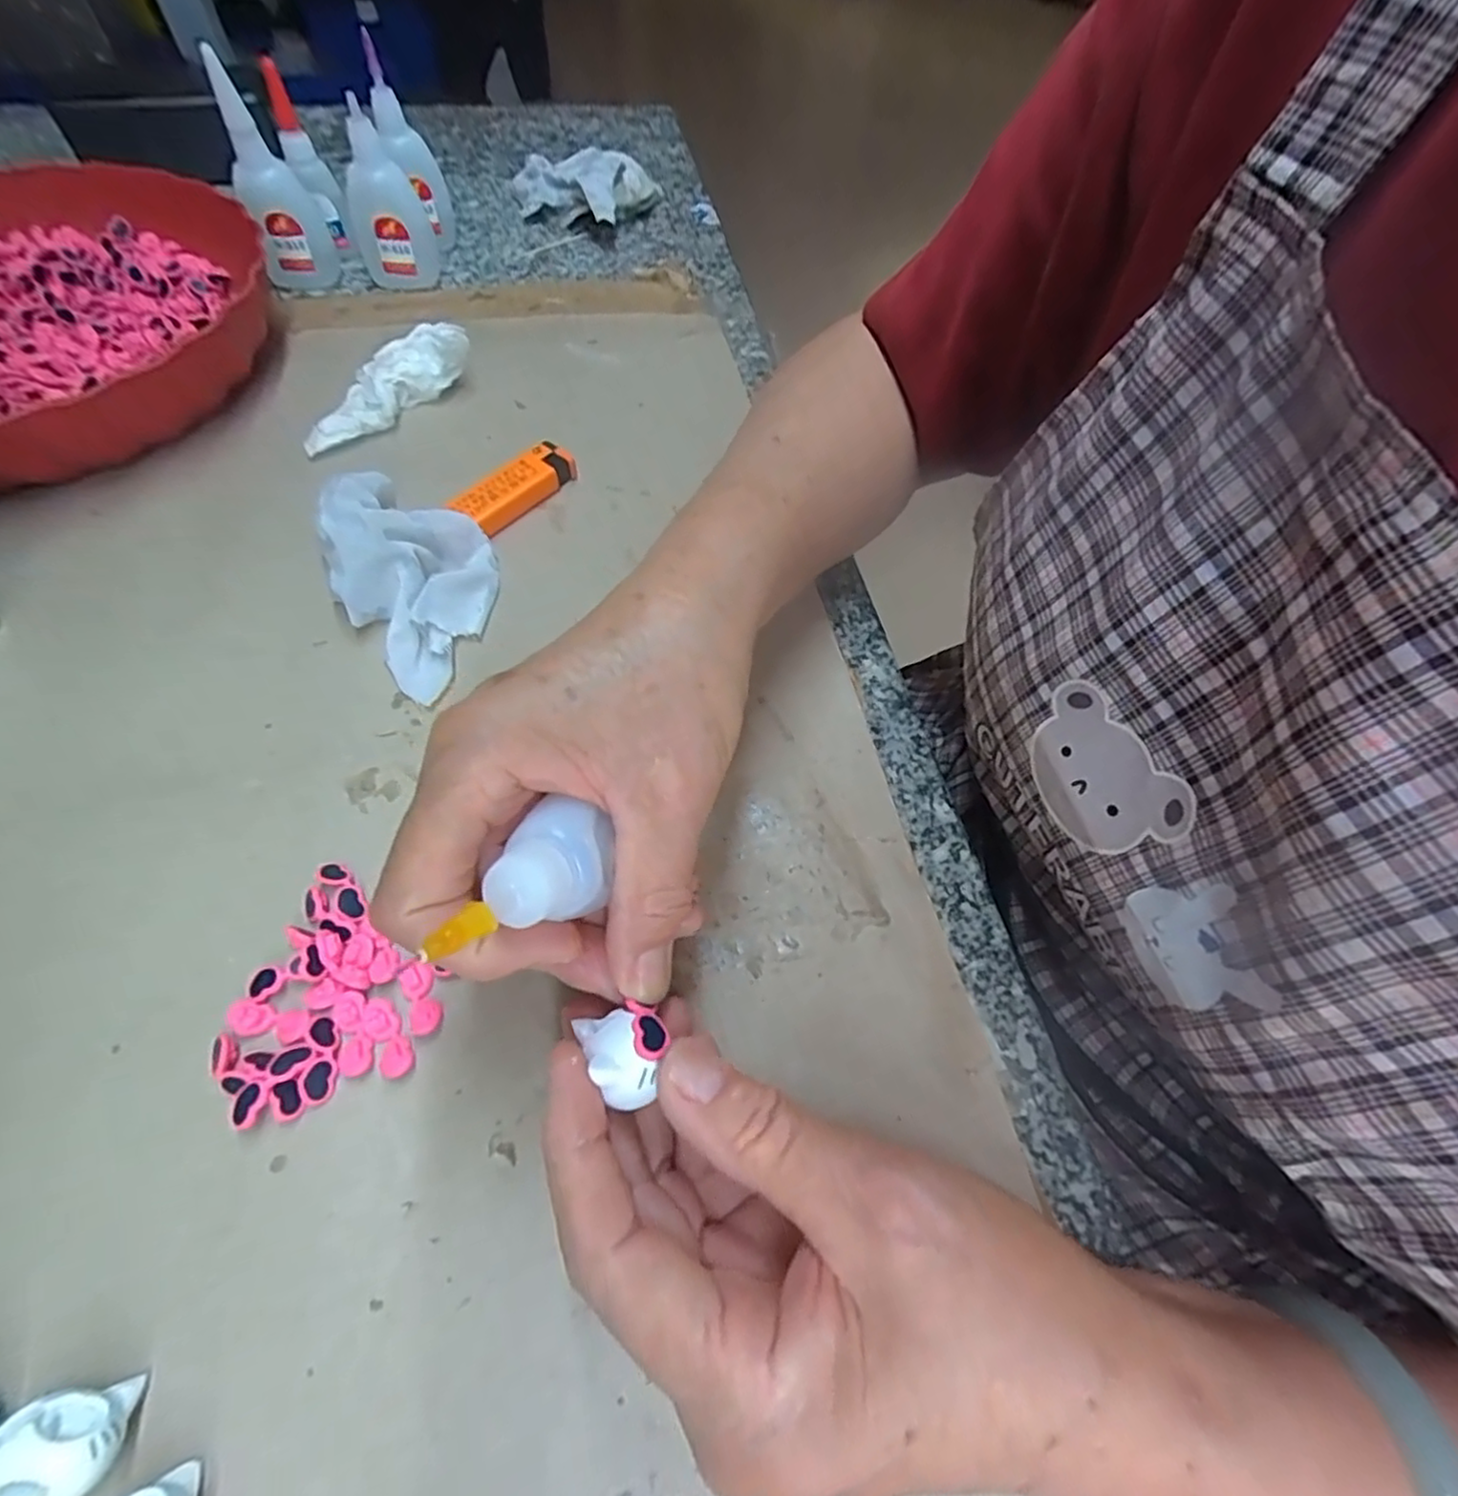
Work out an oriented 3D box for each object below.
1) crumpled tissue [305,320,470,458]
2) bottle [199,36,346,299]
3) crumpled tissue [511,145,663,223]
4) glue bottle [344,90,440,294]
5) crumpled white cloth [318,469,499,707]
[{"bbox_3d":[-0.176,-0.182,0.343,0.028,0.024,0.095,39,78,18],"label":"crumpled tissue"},{"bbox_3d":[-0.262,-0.327,0.385,0.039,0.098,0.031,-22,63,-17],"label":"bottle"},{"bbox_3d":[-0.104,-0.399,0.483,0.106,0.035,0.091,0,59,-4],"label":"crumpled tissue"},{"bbox_3d":[-0.206,-0.327,0.406,0.046,0.075,0.047,-18,62,-15],"label":"glue bottle"},{"bbox_3d":[-0.133,-0.080,0.283,0.062,0.038,0.111,-30,65,-20],"label":"crumpled white cloth"}]

